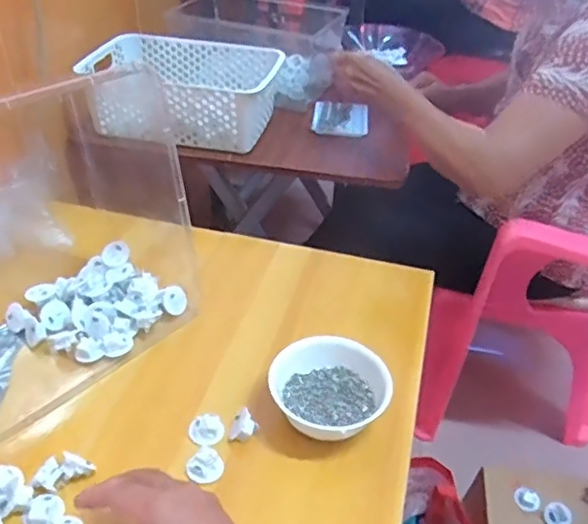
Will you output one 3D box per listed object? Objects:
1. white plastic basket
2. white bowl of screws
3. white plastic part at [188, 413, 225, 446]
[{"bbox_3d":[-0.190,-0.291,1.035,0.305,0.115,0.205,8,37,5],"label":"white plastic basket"},{"bbox_3d":[0.037,0.127,0.603,0.096,0.054,0.107,-19,43,-27],"label":"white bowl of screws"},{"bbox_3d":[-0.084,0.162,0.583,0.032,0.017,0.029,-2,37,-7],"label":"white plastic part"}]

